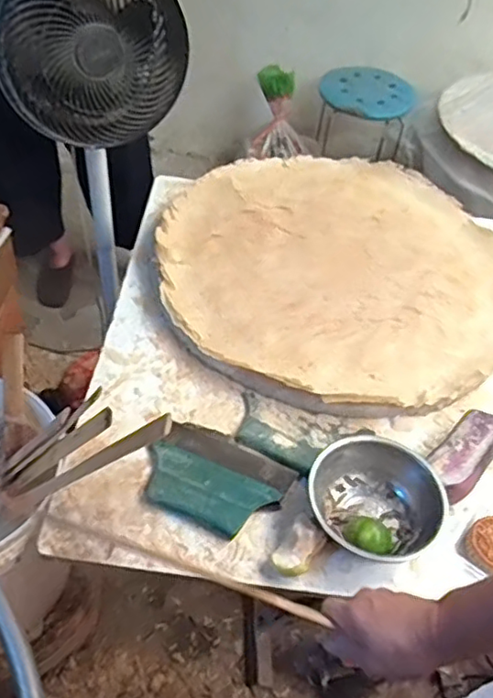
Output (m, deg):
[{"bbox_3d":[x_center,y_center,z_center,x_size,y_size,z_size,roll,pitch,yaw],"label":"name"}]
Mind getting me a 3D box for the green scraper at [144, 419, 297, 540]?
[{"bbox_3d":[-0.041,0.163,0.817,0.175,0.011,0.131,25,51,15],"label":"green scraper"}]

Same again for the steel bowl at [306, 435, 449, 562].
[{"bbox_3d":[0.155,0.190,0.791,0.156,0.064,0.153,3,49,-3],"label":"steel bowl"}]

